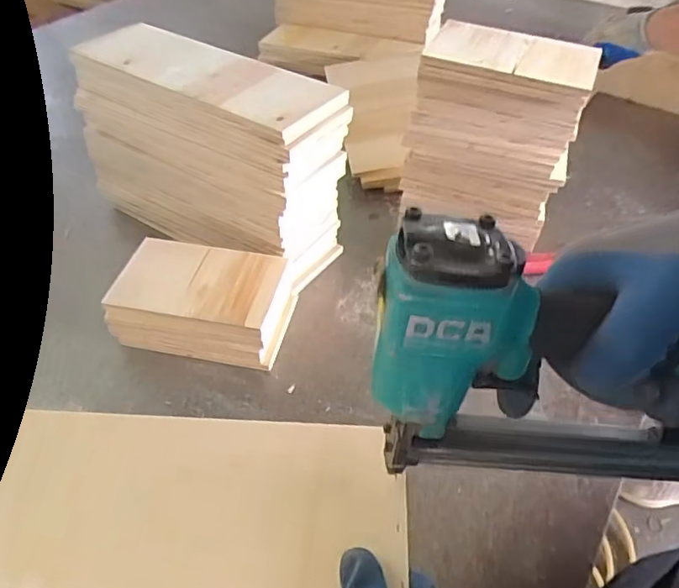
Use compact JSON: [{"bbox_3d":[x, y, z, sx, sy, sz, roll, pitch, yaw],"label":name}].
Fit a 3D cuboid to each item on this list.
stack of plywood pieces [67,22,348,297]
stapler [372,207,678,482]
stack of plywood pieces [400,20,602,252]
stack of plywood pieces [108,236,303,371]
[{"bbox_3d":[-0.168,-0.183,0.752,0.365,0.229,0.140,29,52,25],"label":"stack of plywood pieces"},{"bbox_3d":[0.140,0.034,0.304,0.242,0.153,0.054,1,46,-1],"label":"stapler"},{"bbox_3d":[0.192,-0.197,0.727,0.188,0.233,0.112,17,48,15],"label":"stack of plywood pieces"},{"bbox_3d":[-0.157,0.007,0.680,0.193,0.069,0.120,9,46,7],"label":"stack of plywood pieces"}]

